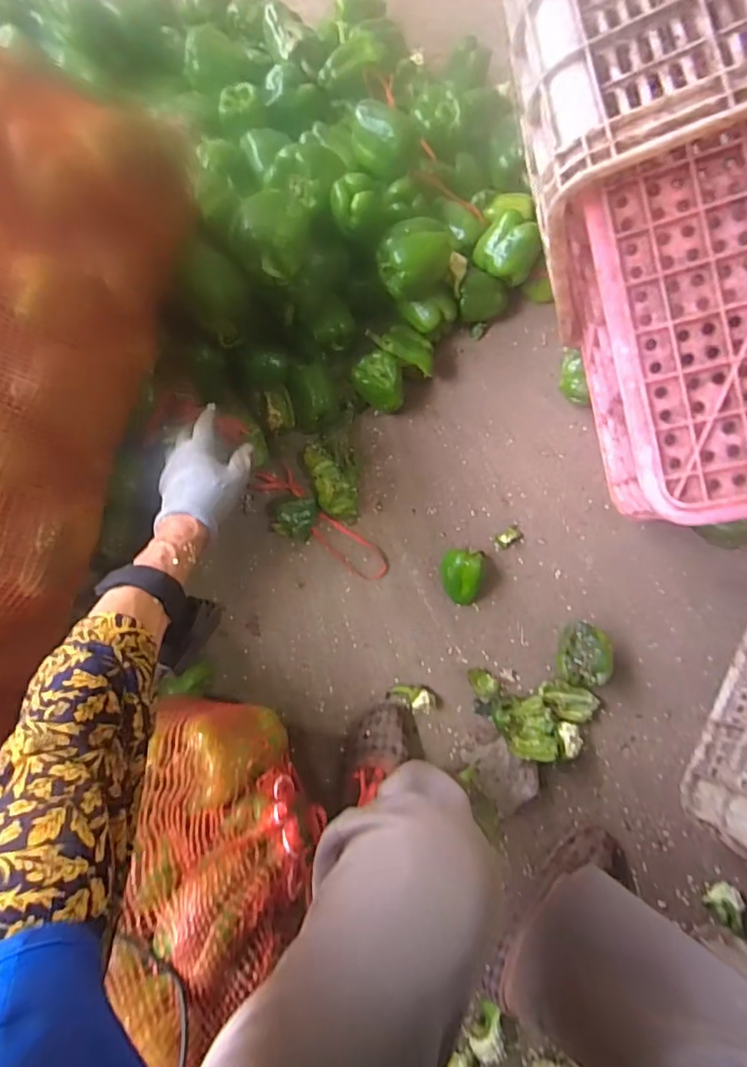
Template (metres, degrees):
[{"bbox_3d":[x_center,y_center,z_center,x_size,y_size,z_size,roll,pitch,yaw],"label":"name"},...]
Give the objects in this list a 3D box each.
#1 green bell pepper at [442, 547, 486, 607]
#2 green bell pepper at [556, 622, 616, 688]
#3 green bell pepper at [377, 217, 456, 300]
[{"bbox_3d":[0.127,0.060,0.762,0.064,0.061,0.075,-2,77,0],"label":"green bell pepper"},{"bbox_3d":[0.280,0.162,0.739,0.067,0.061,0.083,8,81,2],"label":"green bell pepper"},{"bbox_3d":[0.056,-0.374,0.736,0.096,0.073,0.098,8,81,2],"label":"green bell pepper"}]

